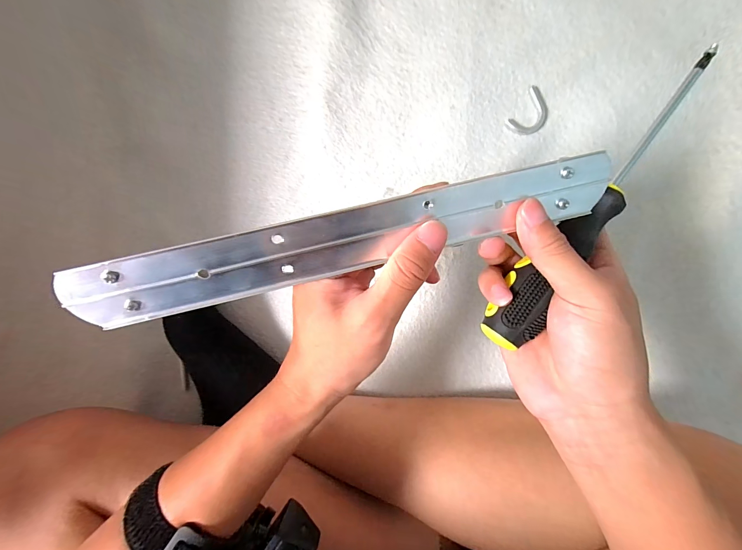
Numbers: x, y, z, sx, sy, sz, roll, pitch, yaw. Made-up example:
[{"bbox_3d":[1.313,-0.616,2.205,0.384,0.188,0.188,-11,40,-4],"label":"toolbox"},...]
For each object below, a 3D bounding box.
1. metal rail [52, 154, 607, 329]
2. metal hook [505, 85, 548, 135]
[{"bbox_3d":[-0.005,-0.019,0.158,0.270,0.004,0.034,-14,125,-6],"label":"metal rail"},{"bbox_3d":[0.162,-0.163,0.314,0.032,0.004,0.049,37,92,6],"label":"metal hook"}]

